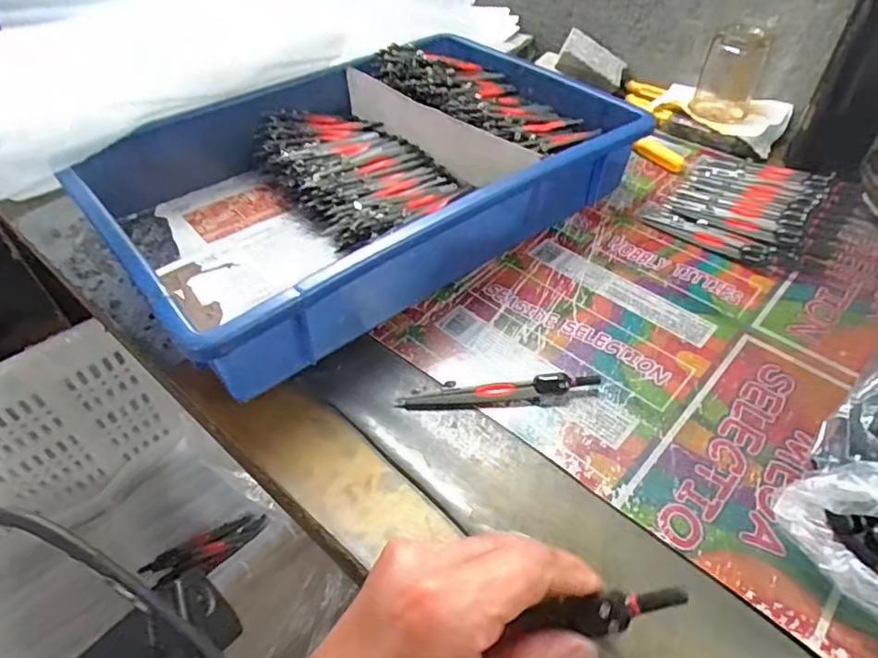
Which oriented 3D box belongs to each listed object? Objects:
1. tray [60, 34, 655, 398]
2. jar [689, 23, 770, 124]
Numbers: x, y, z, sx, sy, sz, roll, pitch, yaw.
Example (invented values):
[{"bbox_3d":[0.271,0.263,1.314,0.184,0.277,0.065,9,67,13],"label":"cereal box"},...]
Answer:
[{"bbox_3d":[-0.059,-0.137,0.474,0.412,0.079,0.272,-33,55,-26],"label":"tray"},{"bbox_3d":[0.312,-0.270,0.586,0.056,0.095,0.056,25,52,22],"label":"jar"}]

